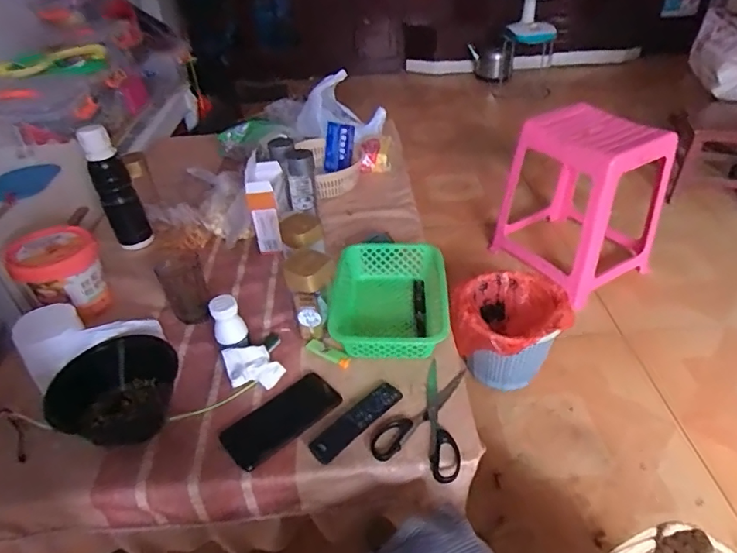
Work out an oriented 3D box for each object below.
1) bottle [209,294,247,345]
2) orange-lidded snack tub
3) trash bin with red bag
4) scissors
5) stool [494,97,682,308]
[{"bbox_3d":[-0.213,0.066,0.746,0.047,0.064,0.041,-17,41,-15],"label":"bottle"},{"bbox_3d":[-0.539,-0.003,0.869,0.130,0.123,0.123,-3,39,2],"label":"orange-lidded snack tub"},{"bbox_3d":[0.347,0.146,1.243,0.268,0.222,0.244,4,40,10],"label":"trash bin with red bag"},{"bbox_3d":[0.087,0.195,0.685,0.110,0.020,0.176,13,42,21],"label":"scissors"},{"bbox_3d":[0.650,-0.245,1.508,0.356,0.437,0.391,-22,42,-21],"label":"stool"}]

